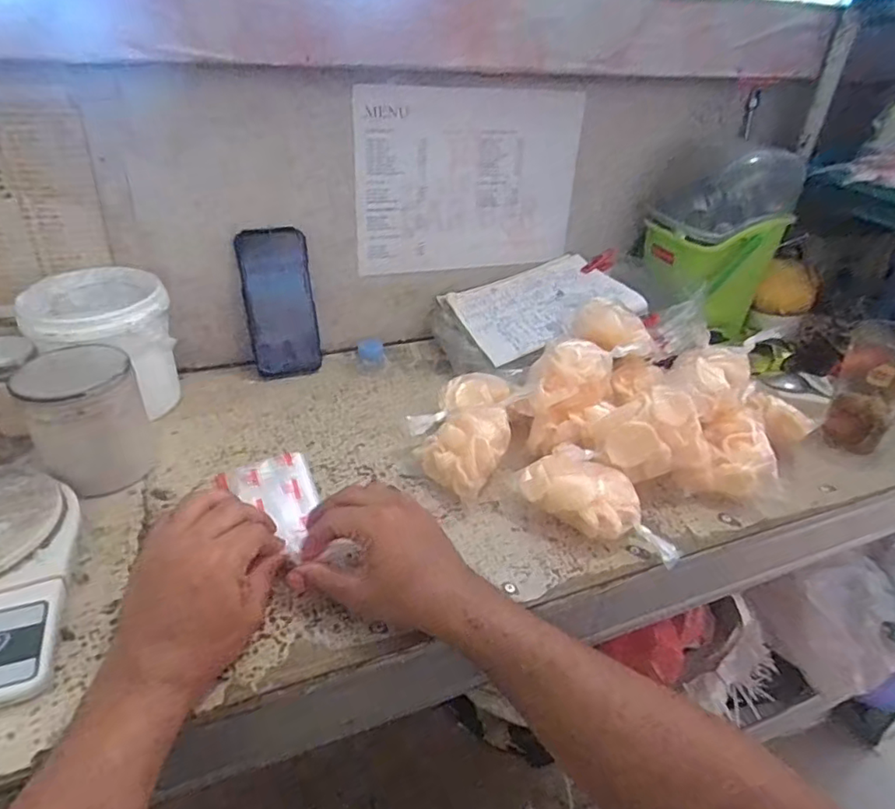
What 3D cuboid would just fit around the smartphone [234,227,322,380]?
[{"bbox_3d":[-0.189,-0.113,0.670,0.076,0.162,0.013,-11,14,-21],"label":"smartphone"}]

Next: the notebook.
[{"bbox_3d":[0.112,-0.128,0.734,0.200,0.016,0.161,-22,43,-11],"label":"notebook"}]

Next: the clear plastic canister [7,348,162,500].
[{"bbox_3d":[-0.305,0.017,0.507,0.086,0.107,0.076,-16,38,-28],"label":"clear plastic canister"}]

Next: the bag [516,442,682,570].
[{"bbox_3d":[0.130,0.086,0.492,0.072,0.053,0.132,-22,41,-34],"label":"bag"}]

